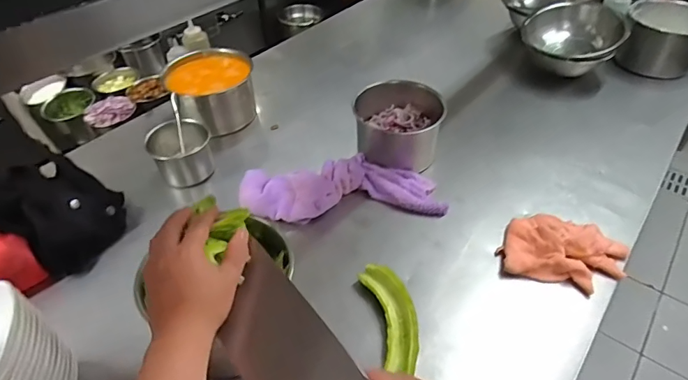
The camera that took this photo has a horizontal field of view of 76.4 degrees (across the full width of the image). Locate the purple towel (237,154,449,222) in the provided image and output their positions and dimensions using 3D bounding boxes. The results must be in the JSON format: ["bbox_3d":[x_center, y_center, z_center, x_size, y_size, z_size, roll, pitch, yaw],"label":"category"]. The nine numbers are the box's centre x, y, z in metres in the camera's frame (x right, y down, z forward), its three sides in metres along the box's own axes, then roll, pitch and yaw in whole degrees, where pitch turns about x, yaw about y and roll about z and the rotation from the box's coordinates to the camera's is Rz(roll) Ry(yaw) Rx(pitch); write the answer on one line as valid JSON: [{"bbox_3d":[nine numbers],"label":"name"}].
[{"bbox_3d":[-0.007,-0.003,0.804,0.356,0.057,0.125,-3,43,-1],"label":"purple towel"}]

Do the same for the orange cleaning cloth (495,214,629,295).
[{"bbox_3d":[0.347,0.094,0.692,0.177,0.039,0.122,18,47,20],"label":"orange cleaning cloth"}]

